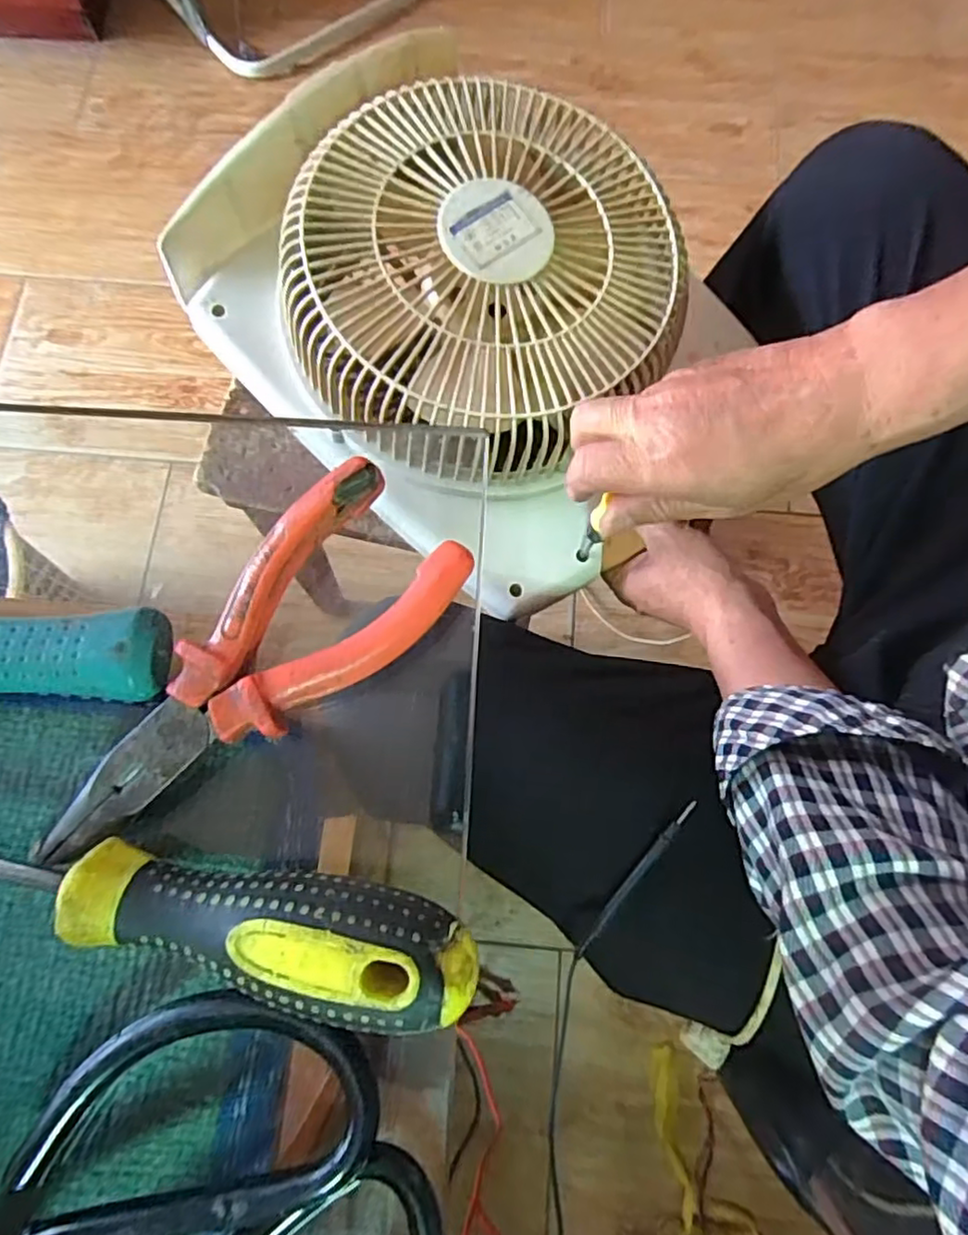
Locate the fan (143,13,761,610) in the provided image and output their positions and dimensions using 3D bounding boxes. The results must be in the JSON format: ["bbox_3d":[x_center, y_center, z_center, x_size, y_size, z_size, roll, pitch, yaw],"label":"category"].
[{"bbox_3d":[-0.008,-0.199,0.436,0.275,0.106,0.340,-38,79,-9],"label":"fan"}]

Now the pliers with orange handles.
[{"bbox_3d":[-0.065,0.018,0.180,0.050,0.012,0.134,42,80,10],"label":"pliers with orange handles"}]

